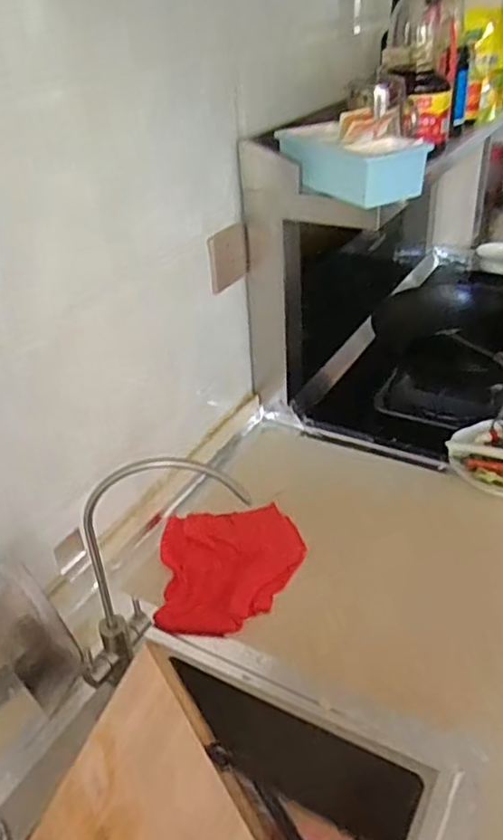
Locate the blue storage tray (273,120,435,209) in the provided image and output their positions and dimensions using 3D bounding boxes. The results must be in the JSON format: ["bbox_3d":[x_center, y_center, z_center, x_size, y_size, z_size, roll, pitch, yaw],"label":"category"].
[{"bbox_3d":[0.141,-0.384,0.972,0.109,0.071,0.231,-22,38,-25],"label":"blue storage tray"}]

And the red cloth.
[{"bbox_3d":[-0.029,0.203,0.932,0.200,0.033,0.214,-4,34,0],"label":"red cloth"}]

